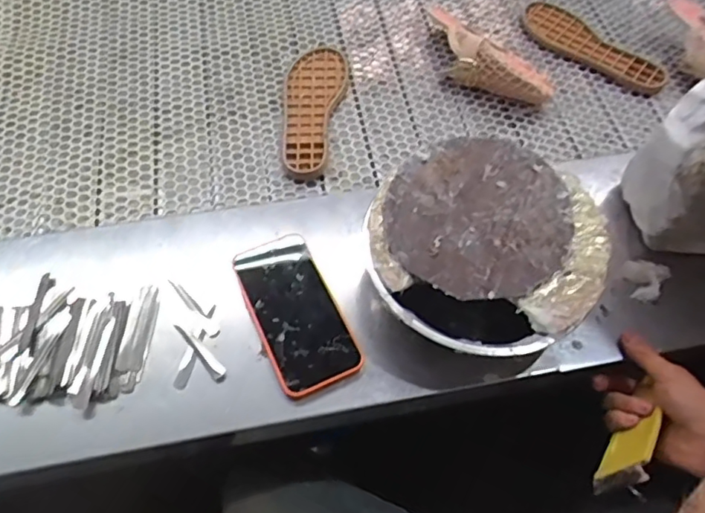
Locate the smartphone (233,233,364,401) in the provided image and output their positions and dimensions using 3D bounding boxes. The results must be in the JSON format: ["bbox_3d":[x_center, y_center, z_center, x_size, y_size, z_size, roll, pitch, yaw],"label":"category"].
[{"bbox_3d":[-0.057,0.052,0.545,0.081,0.014,0.164,-22,63,-15],"label":"smartphone"}]

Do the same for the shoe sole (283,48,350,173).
[{"bbox_3d":[-0.056,-0.198,0.729,0.076,0.012,0.217,10,59,3],"label":"shoe sole"}]

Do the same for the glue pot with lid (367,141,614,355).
[{"bbox_3d":[0.125,-0.009,0.549,0.219,0.057,0.229,1,59,-2],"label":"glue pot with lid"}]

